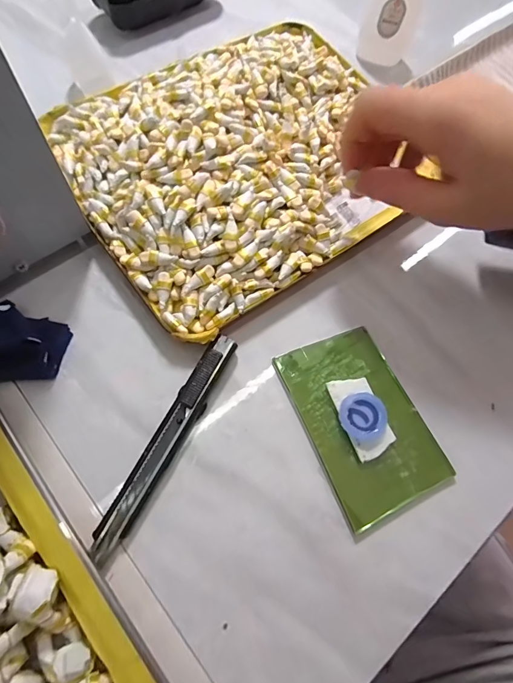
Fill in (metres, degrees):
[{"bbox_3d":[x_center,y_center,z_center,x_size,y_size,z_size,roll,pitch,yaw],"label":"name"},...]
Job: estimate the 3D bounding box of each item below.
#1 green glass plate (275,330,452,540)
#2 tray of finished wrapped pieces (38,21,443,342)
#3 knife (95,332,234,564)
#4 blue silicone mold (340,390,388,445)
[{"bbox_3d":[0.061,0.045,0.223,0.066,0.006,0.104,-22,74,-13],"label":"green glass plate"},{"bbox_3d":[-0.004,-0.135,0.265,0.239,0.037,0.196,-34,77,-16],"label":"tray of finished wrapped pieces"},{"bbox_3d":[-0.048,0.053,0.209,0.015,0.010,0.129,28,70,4],"label":"knife"},{"bbox_3d":[0.062,0.043,0.218,0.026,0.007,0.027,2,70,-5],"label":"blue silicone mold"}]

